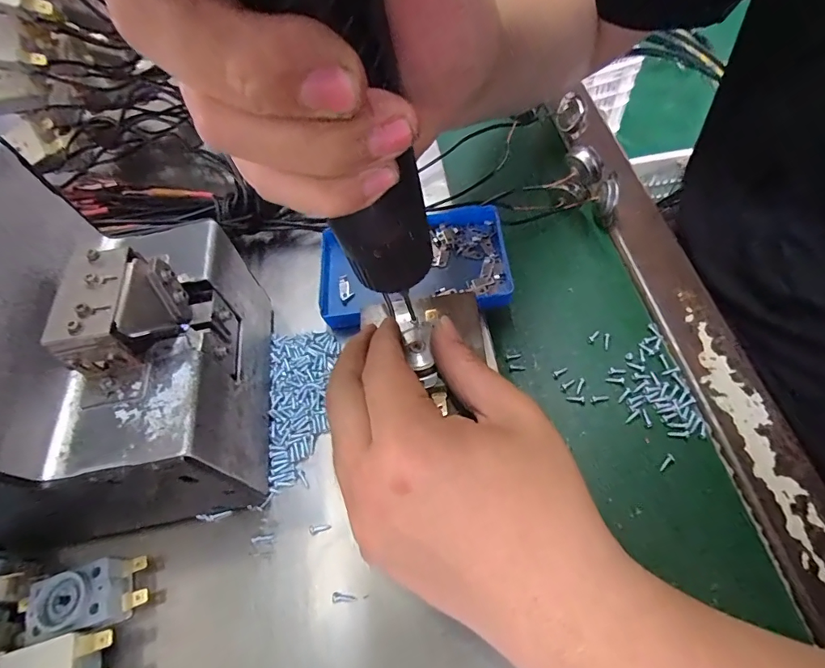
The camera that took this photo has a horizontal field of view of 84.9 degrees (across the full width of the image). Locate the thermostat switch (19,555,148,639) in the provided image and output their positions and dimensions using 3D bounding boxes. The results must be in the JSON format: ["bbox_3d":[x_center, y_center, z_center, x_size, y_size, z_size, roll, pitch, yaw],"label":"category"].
[{"bbox_3d":[-0.148,0.122,0.209,0.047,0.024,0.026,-15,59,-2],"label":"thermostat switch"}]

